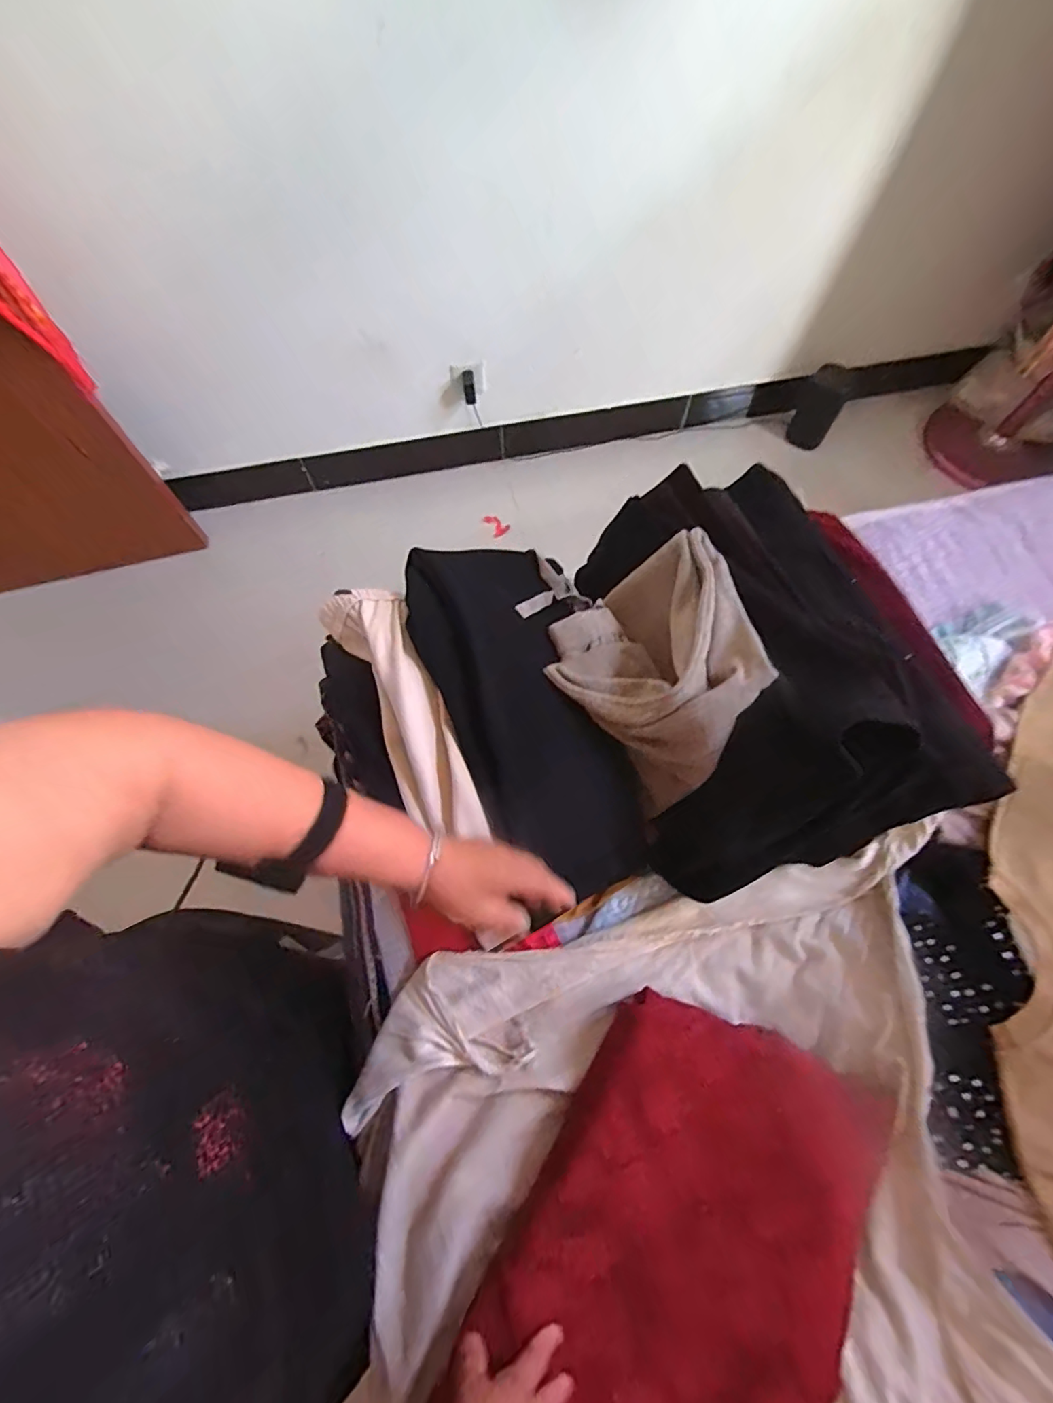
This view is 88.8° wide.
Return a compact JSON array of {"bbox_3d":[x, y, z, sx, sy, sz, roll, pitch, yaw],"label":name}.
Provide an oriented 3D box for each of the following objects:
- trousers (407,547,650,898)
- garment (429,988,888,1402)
[{"bbox_3d":[0.002,0.011,0.702,0.194,0.075,0.461,-25,81,-10],"label":"trousers"},{"bbox_3d":[0.120,0.606,0.517,0.310,0.052,0.563,26,69,11],"label":"garment"}]

